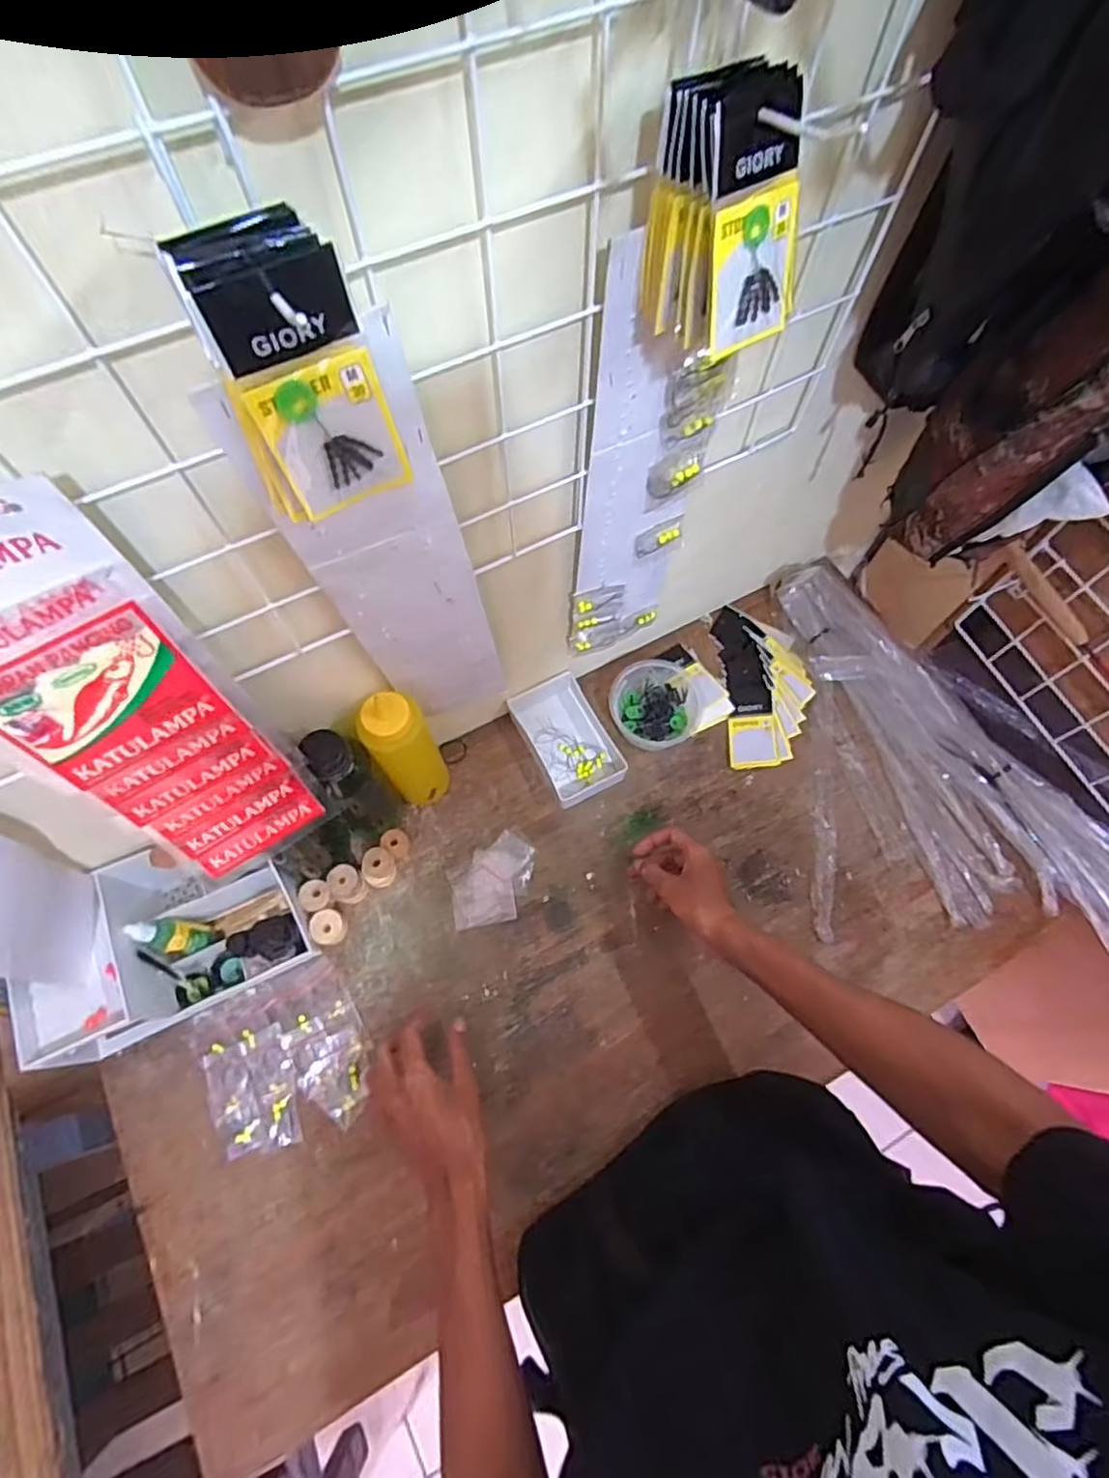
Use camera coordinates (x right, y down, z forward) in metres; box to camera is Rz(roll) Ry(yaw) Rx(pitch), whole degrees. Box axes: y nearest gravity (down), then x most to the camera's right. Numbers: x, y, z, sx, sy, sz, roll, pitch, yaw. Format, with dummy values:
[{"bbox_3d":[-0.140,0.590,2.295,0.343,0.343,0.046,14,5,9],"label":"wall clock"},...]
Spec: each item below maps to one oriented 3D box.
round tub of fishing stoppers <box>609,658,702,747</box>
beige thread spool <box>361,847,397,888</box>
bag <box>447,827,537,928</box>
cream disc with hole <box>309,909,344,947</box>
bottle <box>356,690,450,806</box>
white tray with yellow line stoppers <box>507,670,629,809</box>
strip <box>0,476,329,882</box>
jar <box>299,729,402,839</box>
[{"bbox_3d":[0.113,-0.036,0.749,0.099,0.050,0.095,0,68,0],"label":"round tub of fishing stoppers"},{"bbox_3d":[-0.185,0.136,0.686,0.032,0.041,0.035,37,72,14],"label":"beige thread spool"},{"bbox_3d":[-0.066,0.150,0.700,0.092,0.006,0.090,-12,68,-5],"label":"bag"},{"bbox_3d":[-0.233,0.195,0.672,0.030,0.025,0.034,-18,69,-7],"label":"cream disc with hole"},{"bbox_3d":[-0.145,0.017,0.646,0.058,0.196,0.052,-20,69,-8],"label":"bottle"},{"bbox_3d":[0.015,-0.004,0.751,0.088,0.032,0.146,-27,70,-10],"label":"white tray with yellow line stoppers"},{"bbox_3d":[-0.253,-0.004,0.411,0.113,0.334,0.016,-33,60,-13],"label":"strip"},{"bbox_3d":[-0.195,0.053,0.633,0.050,0.195,0.054,0,68,0],"label":"jar"}]

